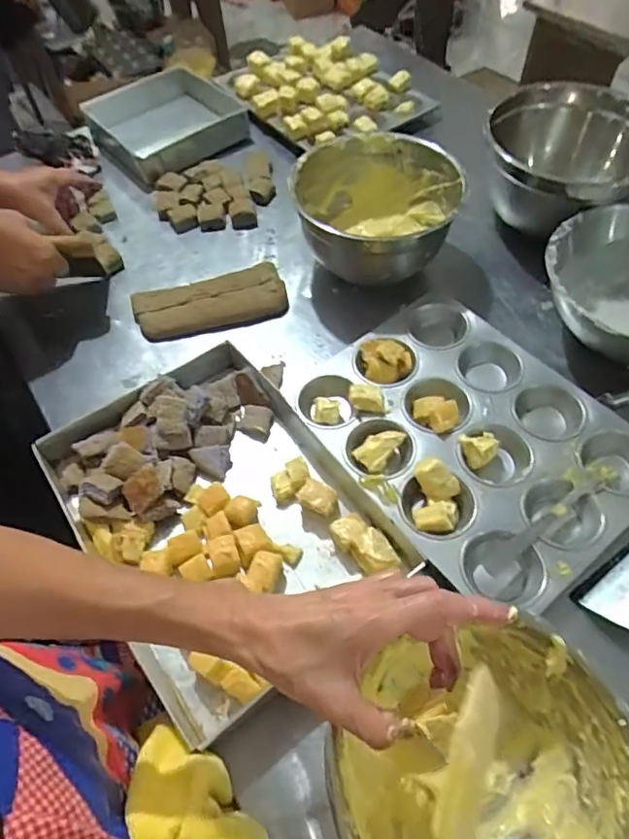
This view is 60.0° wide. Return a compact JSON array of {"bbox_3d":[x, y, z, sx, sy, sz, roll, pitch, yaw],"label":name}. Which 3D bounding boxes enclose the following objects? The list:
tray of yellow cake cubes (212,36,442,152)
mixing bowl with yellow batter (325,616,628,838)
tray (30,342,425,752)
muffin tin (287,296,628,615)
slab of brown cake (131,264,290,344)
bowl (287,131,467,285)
[{"bbox_3d":[0.020,-0.577,0.938,0.290,0.064,0.287,-22,56,-13],"label":"tray of yellow cake cubes"},{"bbox_3d":[0.109,0.244,0.371,0.186,0.103,0.170,-2,56,2],"label":"mixing bowl with yellow batter"},{"bbox_3d":[-0.098,0.080,0.531,0.255,0.045,0.325,-31,59,-19],"label":"tray"},{"bbox_3d":[0.156,0.014,0.570,0.251,0.039,0.336,-33,60,-18],"label":"muffin tin"},{"bbox_3d":[-0.135,-0.150,0.703,0.191,0.020,0.084,-13,55,-7],"label":"slab of brown cake"},{"bbox_3d":[0.081,-0.265,0.713,0.197,0.116,0.202,-1,54,1],"label":"bowl"}]

